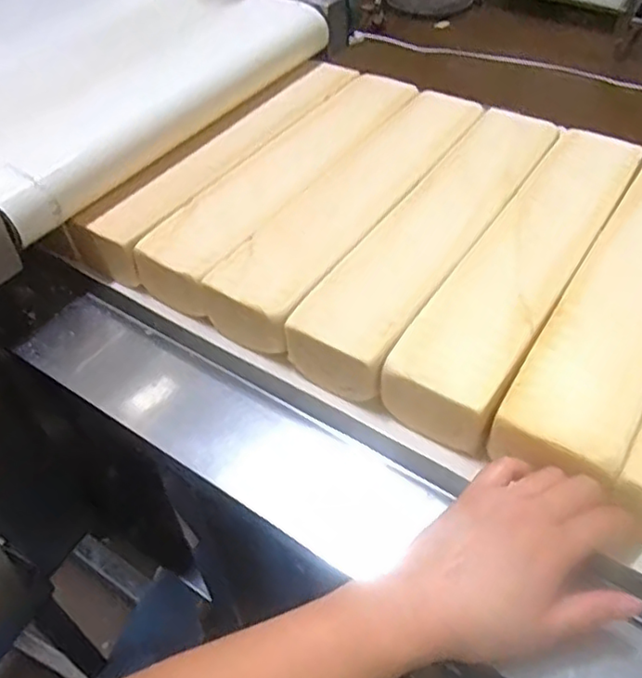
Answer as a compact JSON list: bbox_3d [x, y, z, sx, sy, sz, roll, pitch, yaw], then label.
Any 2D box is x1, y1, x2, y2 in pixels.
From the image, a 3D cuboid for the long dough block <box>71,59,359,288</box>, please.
[{"bbox_3d":[-0.084,-0.179,0.642,0.076,0.056,0.364,27,53,23],"label":"long dough block"}]

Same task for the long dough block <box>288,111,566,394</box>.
[{"bbox_3d":[0.100,-0.092,0.547,0.085,0.057,0.351,27,53,23],"label":"long dough block"}]

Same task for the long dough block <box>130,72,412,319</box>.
[{"bbox_3d":[-0.030,-0.146,0.608,0.088,0.064,0.340,26,53,22],"label":"long dough block"}]

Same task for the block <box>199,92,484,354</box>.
[{"bbox_3d":[0.036,-0.121,0.583,0.087,0.055,0.357,26,53,22],"label":"block"}]

